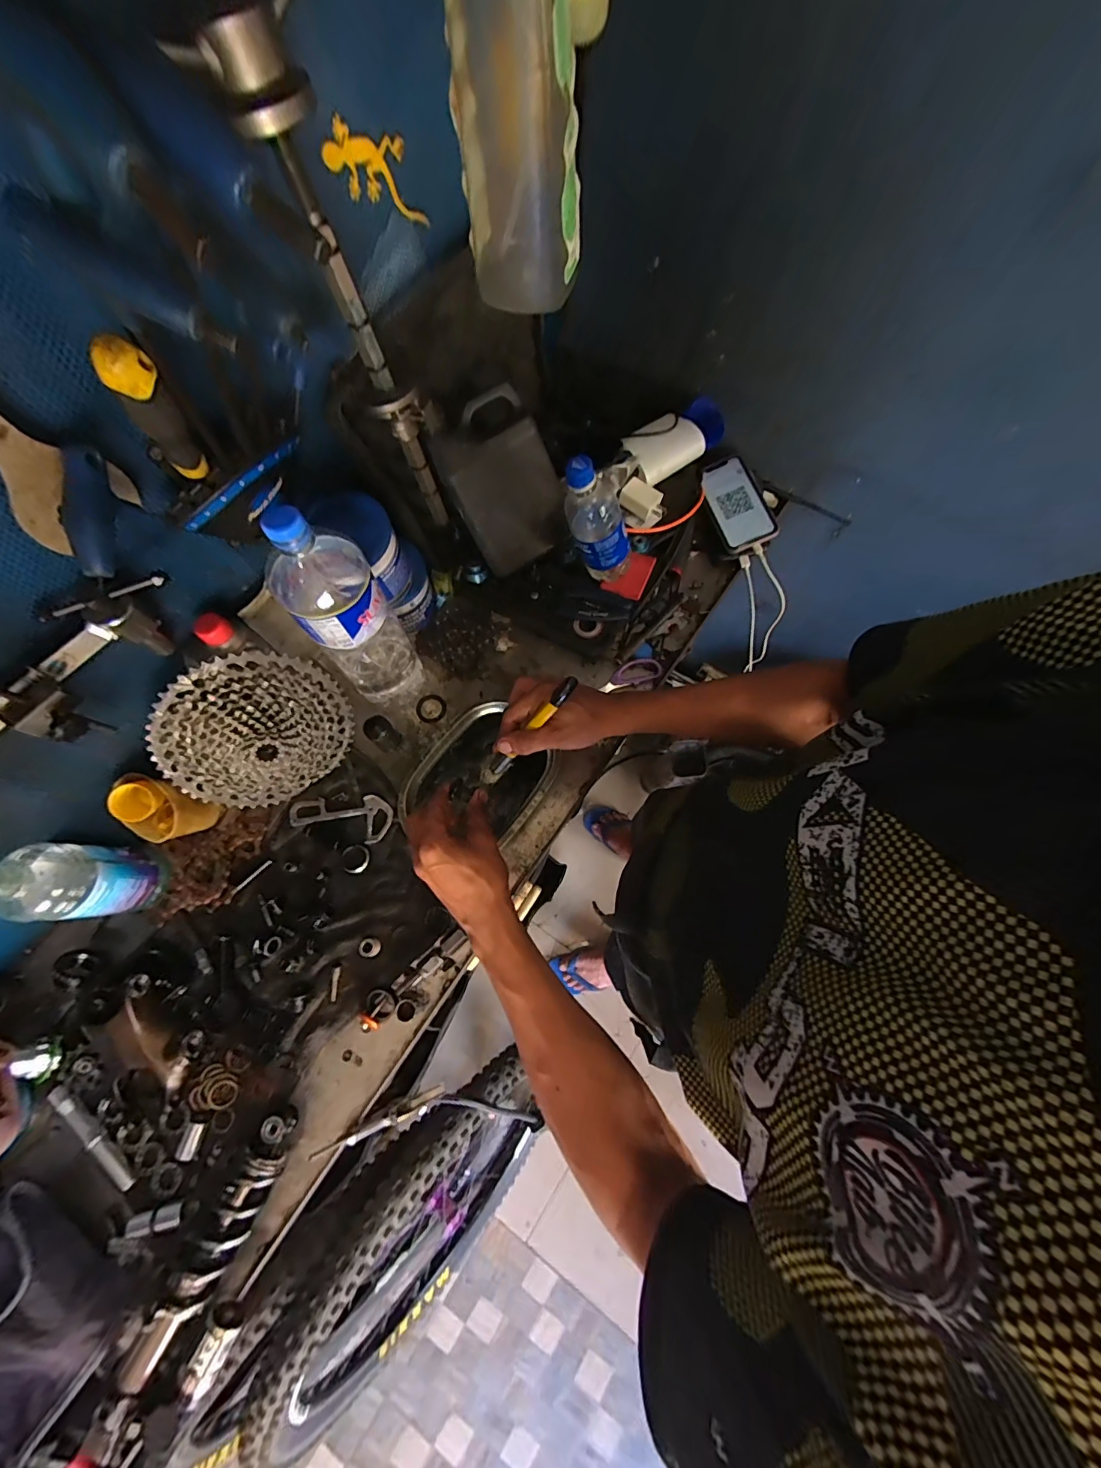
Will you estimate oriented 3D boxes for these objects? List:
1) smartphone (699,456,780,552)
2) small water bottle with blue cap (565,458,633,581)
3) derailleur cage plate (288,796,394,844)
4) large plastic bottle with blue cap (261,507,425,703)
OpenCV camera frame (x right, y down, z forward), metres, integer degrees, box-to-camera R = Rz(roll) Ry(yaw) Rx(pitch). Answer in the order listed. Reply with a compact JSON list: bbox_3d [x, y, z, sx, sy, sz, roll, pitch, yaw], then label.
[{"bbox_3d":[0.281,-0.346,0.707,0.075,0.017,0.149,-20,78,11],"label":"smartphone"},{"bbox_3d":[0.057,-0.261,0.574,0.060,0.173,0.065,24,72,34],"label":"small water bottle with blue cap"},{"bbox_3d":[-0.264,0.102,0.598,0.124,0.009,0.057,9,73,2],"label":"derailleur cage plate"},{"bbox_3d":[-0.216,-0.125,0.516,0.096,0.309,0.098,-39,77,-12],"label":"large plastic bottle with blue cap"}]

